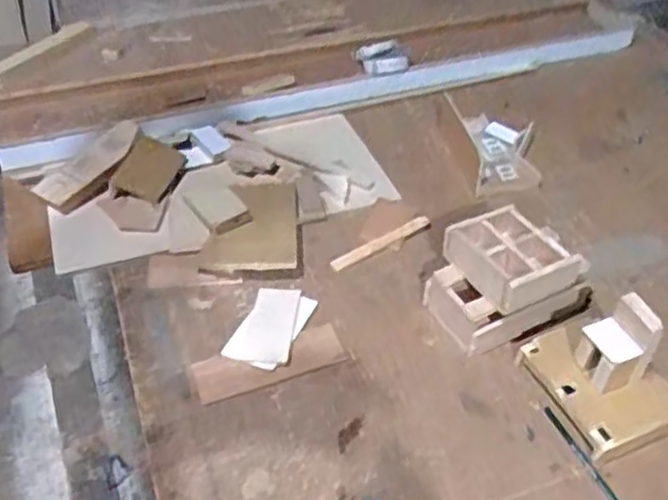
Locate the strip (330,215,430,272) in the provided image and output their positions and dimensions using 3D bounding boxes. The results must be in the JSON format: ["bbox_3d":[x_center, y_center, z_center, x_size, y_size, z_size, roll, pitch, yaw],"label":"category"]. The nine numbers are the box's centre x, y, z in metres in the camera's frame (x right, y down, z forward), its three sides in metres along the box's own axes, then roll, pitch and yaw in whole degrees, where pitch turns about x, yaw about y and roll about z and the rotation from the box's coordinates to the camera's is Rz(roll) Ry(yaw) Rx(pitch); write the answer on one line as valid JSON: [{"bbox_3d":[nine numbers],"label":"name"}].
[{"bbox_3d":[0.066,-0.010,0.980,0.162,0.012,0.019,-25,48,-23],"label":"strip"}]

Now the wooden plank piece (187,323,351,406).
[{"bbox_3d":[-0.077,0.134,0.840,0.177,0.009,0.057,-16,45,-15],"label":"wooden plank piece"}]

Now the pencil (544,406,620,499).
[{"bbox_3d":[0.267,0.223,0.743,0.012,0.014,0.137,-18,46,-16],"label":"pencil"}]

